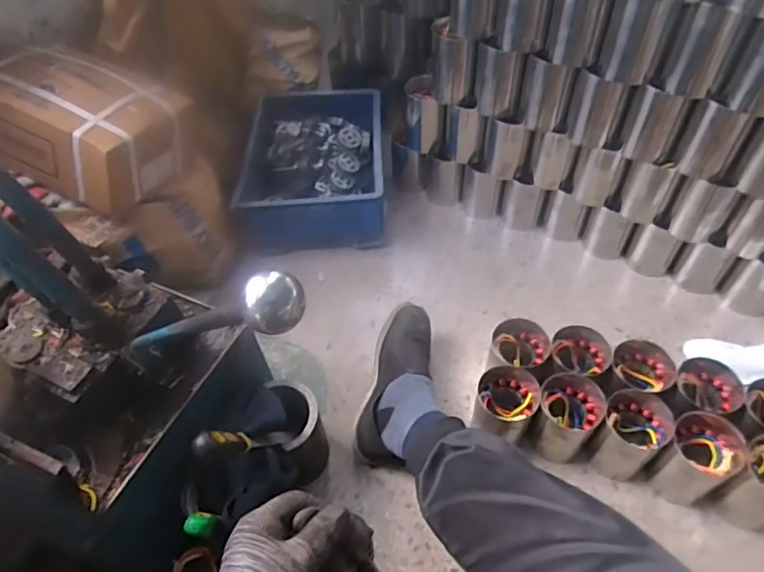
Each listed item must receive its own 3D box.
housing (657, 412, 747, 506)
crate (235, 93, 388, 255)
[{"bbox_3d":[0.473,0.263,0.819,0.108,0.112,0.093,-36,58,-22],"label":"housing"},{"bbox_3d":[-0.141,-0.277,1.216,0.318,0.145,0.414,-3,51,2],"label":"crate"}]

